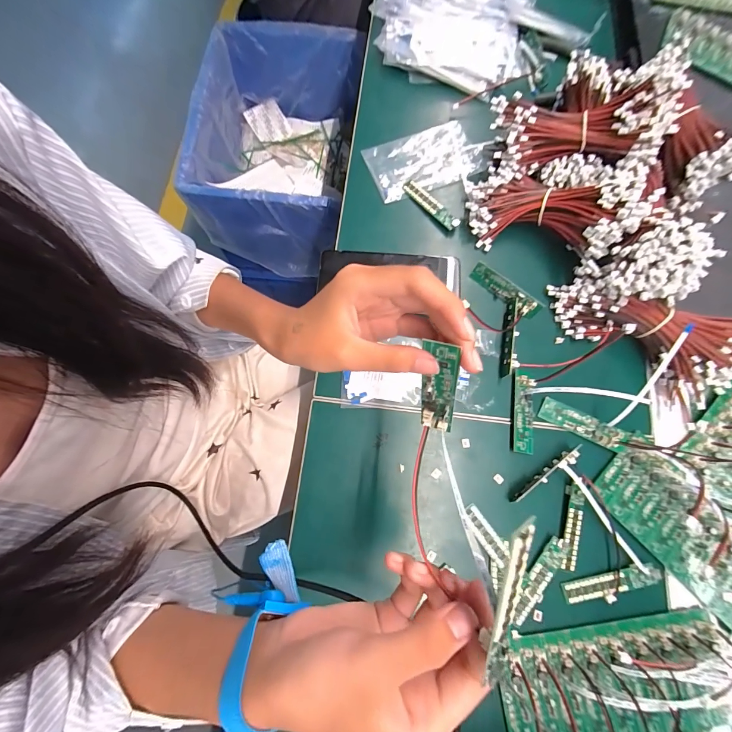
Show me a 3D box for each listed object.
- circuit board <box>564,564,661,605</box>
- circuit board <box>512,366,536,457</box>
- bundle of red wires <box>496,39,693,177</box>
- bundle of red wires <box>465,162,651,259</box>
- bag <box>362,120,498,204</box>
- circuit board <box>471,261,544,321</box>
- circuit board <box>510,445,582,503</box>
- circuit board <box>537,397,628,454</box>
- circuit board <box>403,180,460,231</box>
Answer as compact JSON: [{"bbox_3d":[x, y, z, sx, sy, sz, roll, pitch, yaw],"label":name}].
[{"bbox_3d":[0.222,0.197,0.300,0.086,0.007,0.021,-11,77,-3],"label":"circuit board"},{"bbox_3d":[0.159,0.046,0.334,0.020,0.008,0.081,6,76,1],"label":"circuit board"},{"bbox_3d":[0.229,-0.258,0.349,0.182,0.067,0.070,-1,76,16],"label":"bundle of red wires"},{"bbox_3d":[0.195,-0.170,0.360,0.172,0.051,0.092,17,76,23],"label":"bundle of red wires"},{"bbox_3d":[0.077,-0.254,0.409,0.145,0.008,0.075,-20,77,-5],"label":"bag"},{"bbox_3d":[0.153,-0.082,0.366,0.083,0.022,0.010,40,50,10],"label":"circuit board"},{"bbox_3d":[0.169,0.104,0.314,0.078,0.017,0.013,-34,79,-8],"label":"circuit board"},{"bbox_3d":[0.215,0.058,0.332,0.080,0.004,0.022,25,92,11],"label":"circuit board"},{"bbox_3d":[0.077,-0.191,0.395,0.016,0.008,0.083,-40,80,-9],"label":"circuit board"}]

